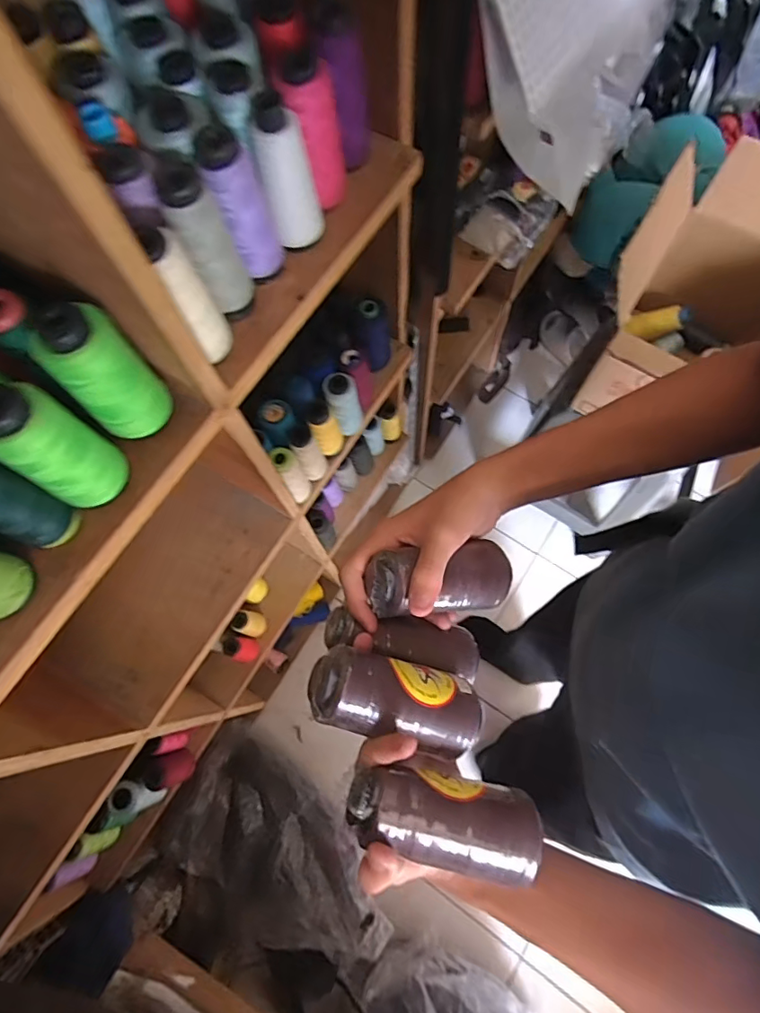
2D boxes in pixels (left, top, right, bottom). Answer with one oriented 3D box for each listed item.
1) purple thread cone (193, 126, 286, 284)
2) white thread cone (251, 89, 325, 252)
[{"bbox_3d":[-0.109,-0.237,0.404,0.045,0.111,0.042,-17,72,-4],"label":"purple thread cone"},{"bbox_3d":[-0.073,-0.267,0.412,0.040,0.106,0.035,-6,71,0],"label":"white thread cone"}]

